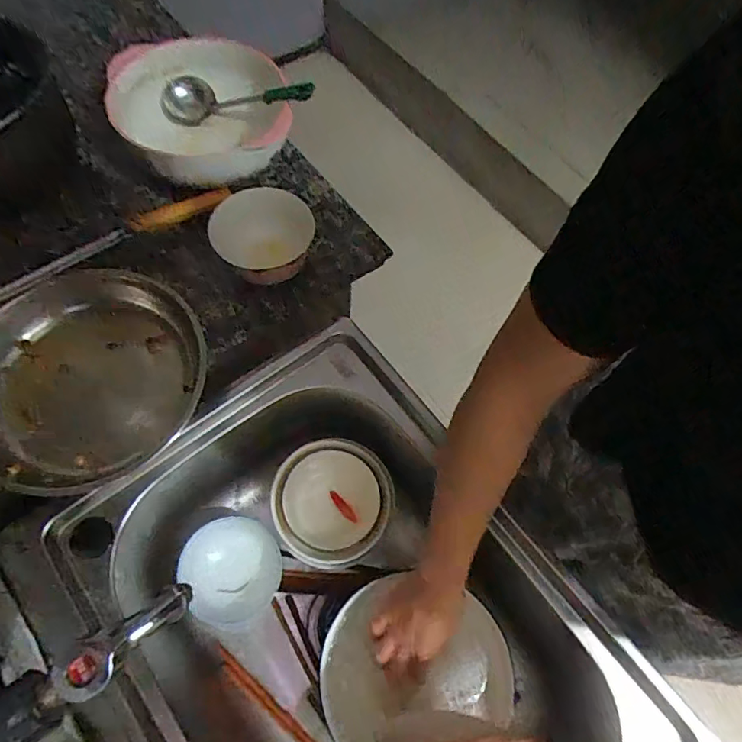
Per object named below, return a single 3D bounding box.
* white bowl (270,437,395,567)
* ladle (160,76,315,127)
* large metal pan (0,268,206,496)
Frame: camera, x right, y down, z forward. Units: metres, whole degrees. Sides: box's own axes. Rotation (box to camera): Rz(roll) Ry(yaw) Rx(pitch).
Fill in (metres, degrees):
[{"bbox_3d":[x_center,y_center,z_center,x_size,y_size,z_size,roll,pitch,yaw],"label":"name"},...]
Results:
[{"bbox_3d":[-0.043,0.158,0.608,0.138,0.063,0.135,1,65,-3],"label":"white bowl"},{"bbox_3d":[-0.178,-0.339,0.630,0.237,0.045,0.066,10,63,25],"label":"ladle"},{"bbox_3d":[-0.287,0.004,0.513,0.203,0.061,0.223,1,65,-3],"label":"large metal pan"}]

